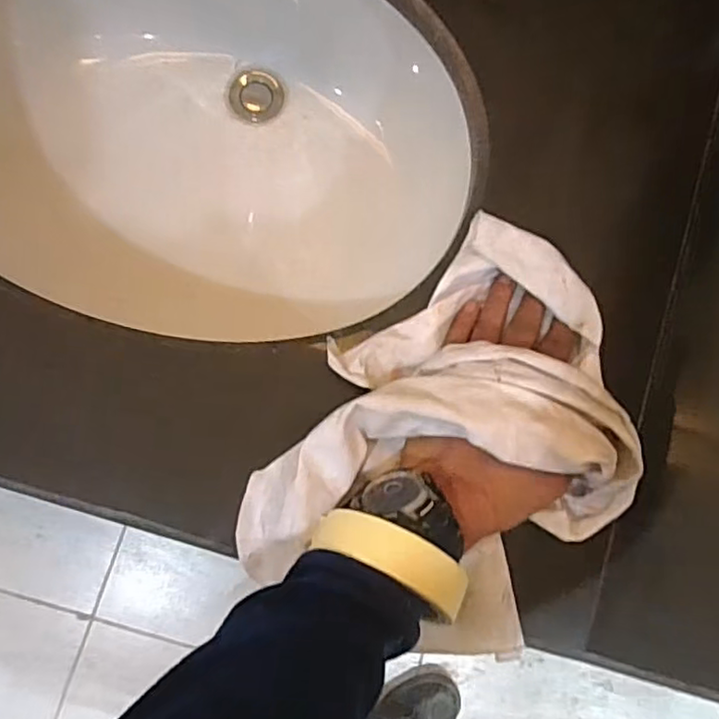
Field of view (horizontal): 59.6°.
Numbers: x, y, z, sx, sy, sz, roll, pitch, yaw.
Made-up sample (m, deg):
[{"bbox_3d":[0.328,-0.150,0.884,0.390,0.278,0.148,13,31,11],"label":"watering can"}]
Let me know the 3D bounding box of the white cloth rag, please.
[{"bbox_3d":[0.071,0.049,0.394,0.211,0.076,0.271,29,83,-1],"label":"white cloth rag"}]

